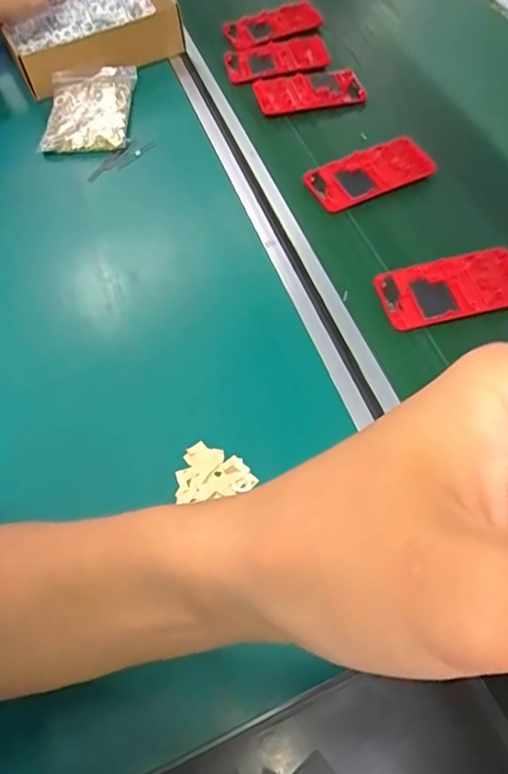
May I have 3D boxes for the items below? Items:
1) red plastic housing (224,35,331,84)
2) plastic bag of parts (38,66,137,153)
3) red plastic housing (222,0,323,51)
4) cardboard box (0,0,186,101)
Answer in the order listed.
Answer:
[{"bbox_3d":[0.031,-0.403,0.688,0.135,0.014,0.066,-18,57,-10],"label":"red plastic housing"},{"bbox_3d":[-0.190,-0.322,0.643,0.094,0.017,0.141,-3,56,0],"label":"plastic bag of parts"},{"bbox_3d":[0.022,-0.467,0.725,0.124,0.012,0.065,-25,59,-14],"label":"red plastic housing"},{"bbox_3d":[-0.217,-0.465,0.709,0.194,0.055,0.196,-23,58,-13],"label":"cardboard box"}]

